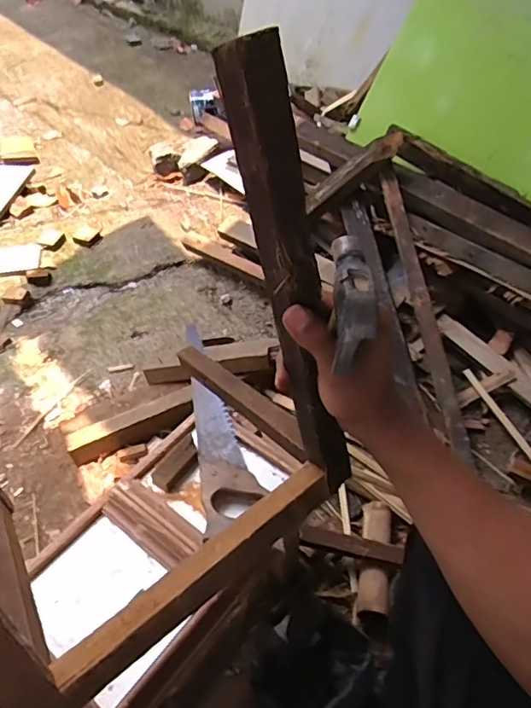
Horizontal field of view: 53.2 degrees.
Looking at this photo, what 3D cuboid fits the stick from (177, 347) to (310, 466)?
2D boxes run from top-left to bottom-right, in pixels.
[{"bbox_3d":[-0.027,0.044,0.561,0.030,0.021,0.236,-33,43,-23],"label":"stick"}]

